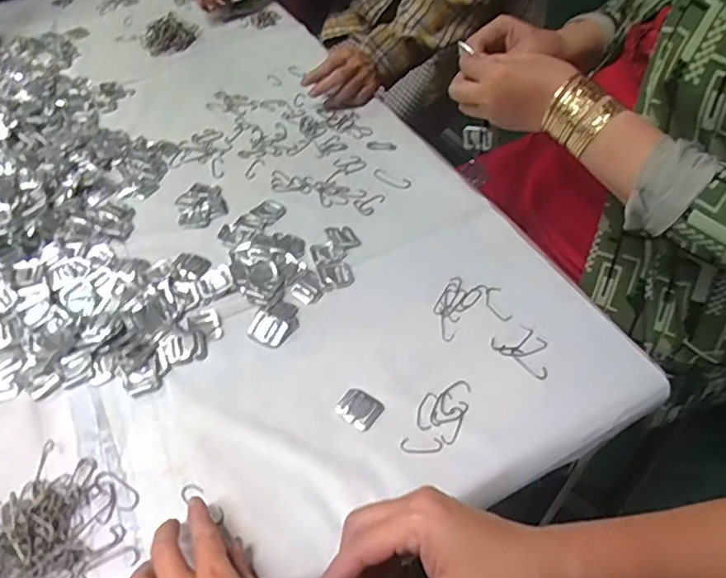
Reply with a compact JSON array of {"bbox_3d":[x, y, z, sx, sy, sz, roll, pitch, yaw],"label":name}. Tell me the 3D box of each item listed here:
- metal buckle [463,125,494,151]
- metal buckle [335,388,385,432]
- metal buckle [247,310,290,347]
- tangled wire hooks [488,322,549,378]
[{"bbox_3d":[0.137,-0.180,0.675,0.039,0.038,0.007,23,54,22],"label":"metal buckle"},{"bbox_3d":[-0.003,0.103,0.488,0.036,0.004,0.032,29,57,26],"label":"metal buckle"},{"bbox_3d":[-0.091,0.038,0.543,0.036,0.008,0.030,20,53,20],"label":"metal buckle"},{"bbox_3d":[0.152,0.054,0.527,0.057,0.004,0.041,32,58,27],"label":"tangled wire hooks"}]

